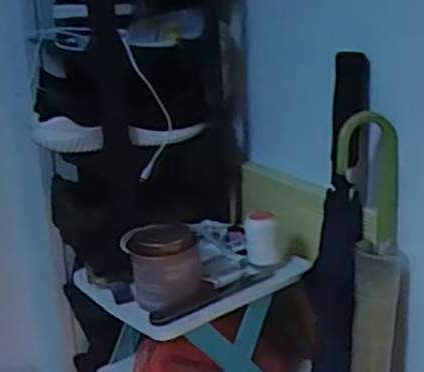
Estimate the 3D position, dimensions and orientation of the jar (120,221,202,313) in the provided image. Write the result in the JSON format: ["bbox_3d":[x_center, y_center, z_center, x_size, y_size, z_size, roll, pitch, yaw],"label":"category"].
[{"bbox_3d":[-0.060,0.096,0.846,0.074,0.094,0.074,-14,21,-32],"label":"jar"}]

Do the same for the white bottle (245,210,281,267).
[{"bbox_3d":[0.068,0.071,0.899,0.045,0.077,0.036,-2,17,4],"label":"white bottle"}]

